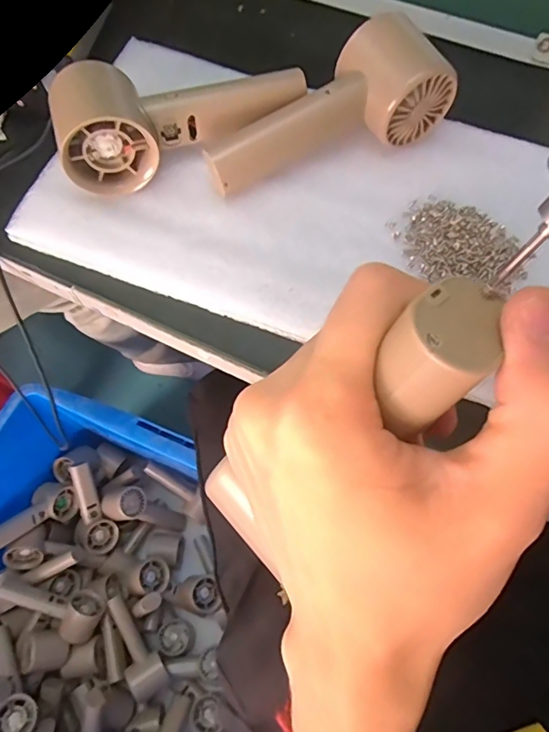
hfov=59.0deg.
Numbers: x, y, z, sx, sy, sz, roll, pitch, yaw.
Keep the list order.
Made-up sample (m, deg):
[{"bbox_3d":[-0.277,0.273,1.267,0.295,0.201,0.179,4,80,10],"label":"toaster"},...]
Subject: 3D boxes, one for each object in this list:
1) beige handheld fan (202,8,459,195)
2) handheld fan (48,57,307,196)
[{"bbox_3d":[0.034,-0.161,0.315,0.150,0.054,0.062,-24,69,7],"label":"beige handheld fan"},{"bbox_3d":[-0.062,-0.165,0.302,0.163,0.057,0.064,-25,69,-9],"label":"handheld fan"}]

